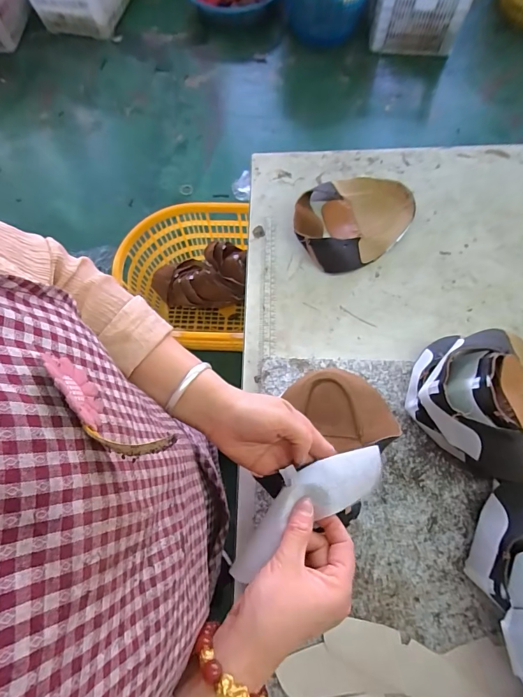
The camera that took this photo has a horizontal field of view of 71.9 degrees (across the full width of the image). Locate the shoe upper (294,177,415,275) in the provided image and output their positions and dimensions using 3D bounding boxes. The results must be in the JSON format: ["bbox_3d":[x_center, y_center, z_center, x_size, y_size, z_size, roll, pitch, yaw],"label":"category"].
[{"bbox_3d":[0.145,-0.219,0.596,0.201,0.045,0.160,-29,69,-9],"label":"shoe upper"}]

